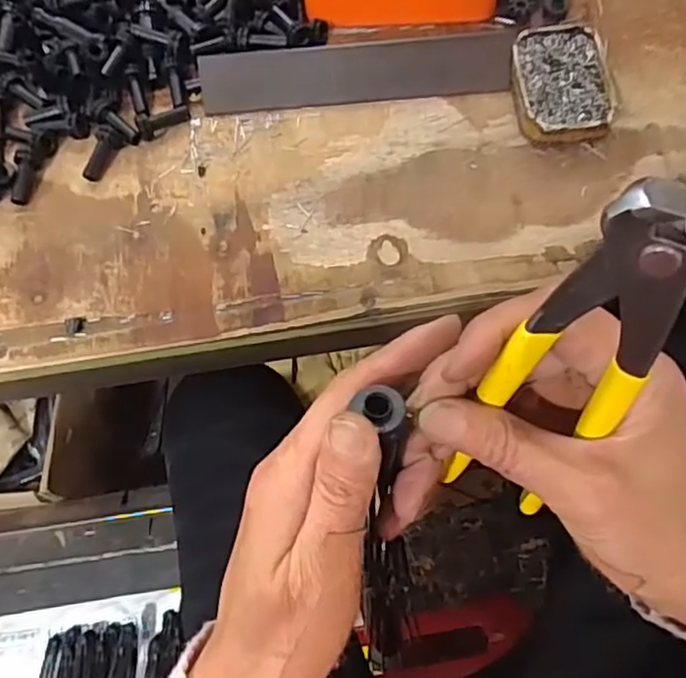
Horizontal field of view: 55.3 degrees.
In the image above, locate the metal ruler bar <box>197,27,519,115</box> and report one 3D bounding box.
[{"bbox_3d":[0.008,-0.186,0.460,0.212,0.009,0.041,-6,105,1],"label":"metal ruler bar"}]

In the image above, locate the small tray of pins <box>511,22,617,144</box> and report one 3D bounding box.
[{"bbox_3d":[0.150,-0.174,0.449,0.063,0.019,0.089,-8,69,0],"label":"small tray of pins"}]

